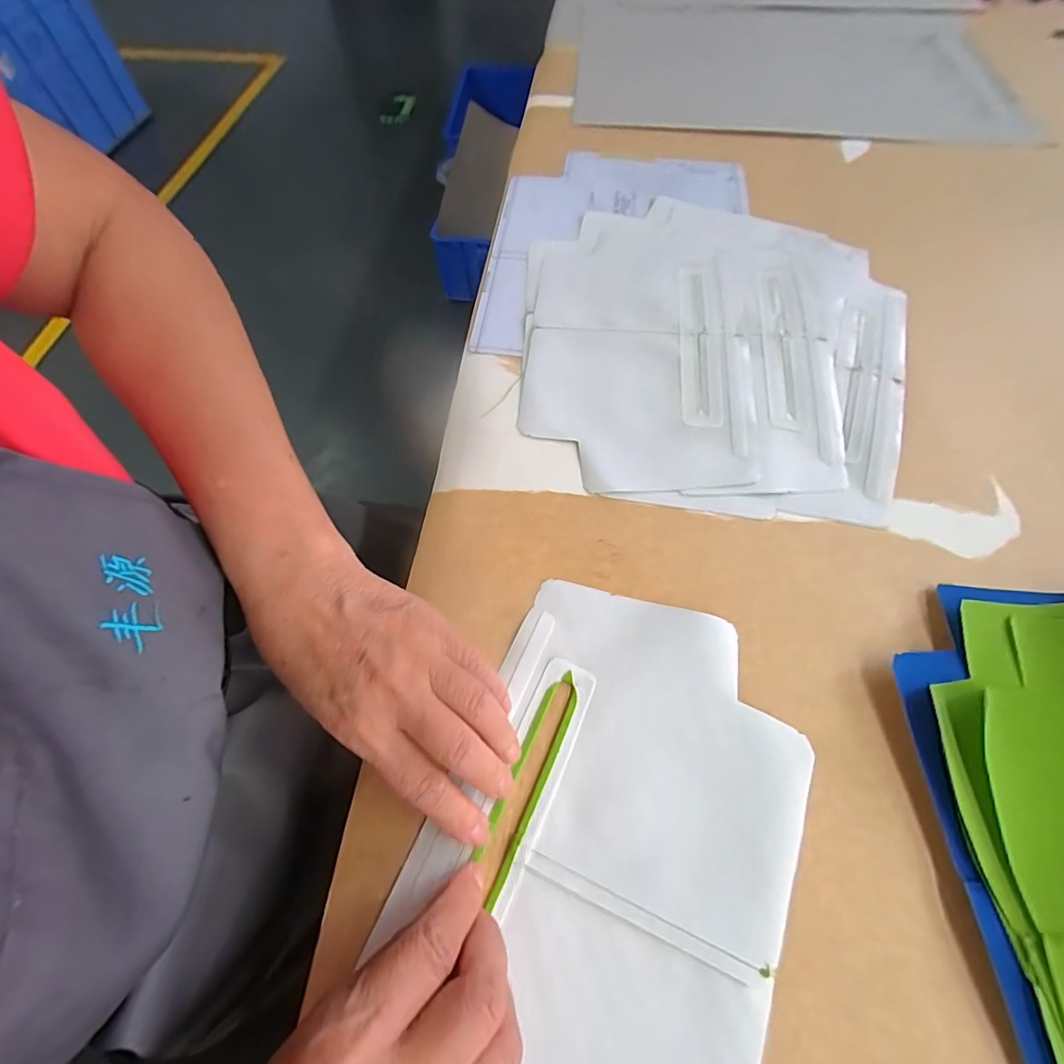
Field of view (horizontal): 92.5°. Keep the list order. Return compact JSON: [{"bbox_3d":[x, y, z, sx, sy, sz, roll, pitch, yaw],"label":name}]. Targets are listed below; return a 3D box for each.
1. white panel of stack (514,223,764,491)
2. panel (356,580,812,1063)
[{"bbox_3d":[0.087,-0.163,0.424,0.172,0.009,0.301,5,62,4],"label":"white panel of stack"},{"bbox_3d":[0.028,0.171,0.244,0.168,0.009,0.276,22,64,12],"label":"panel"}]

